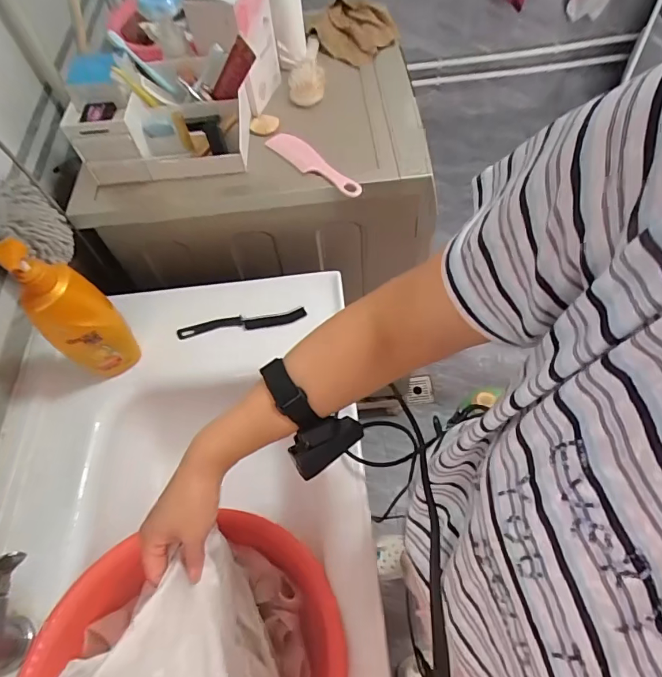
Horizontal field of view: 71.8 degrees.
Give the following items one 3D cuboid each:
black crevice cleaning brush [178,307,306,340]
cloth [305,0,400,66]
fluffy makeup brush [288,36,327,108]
[{"bbox_3d":[-0.145,-0.025,0.737,0.206,0.011,0.023,-8,58,-1],"label":"black crevice cleaning brush"},{"bbox_3d":[0.041,-0.573,0.836,0.144,0.062,0.143,37,68,24],"label":"cloth"},{"bbox_3d":[-0.044,-0.474,0.814,0.062,0.049,0.135,-7,58,0],"label":"fluffy makeup brush"}]

